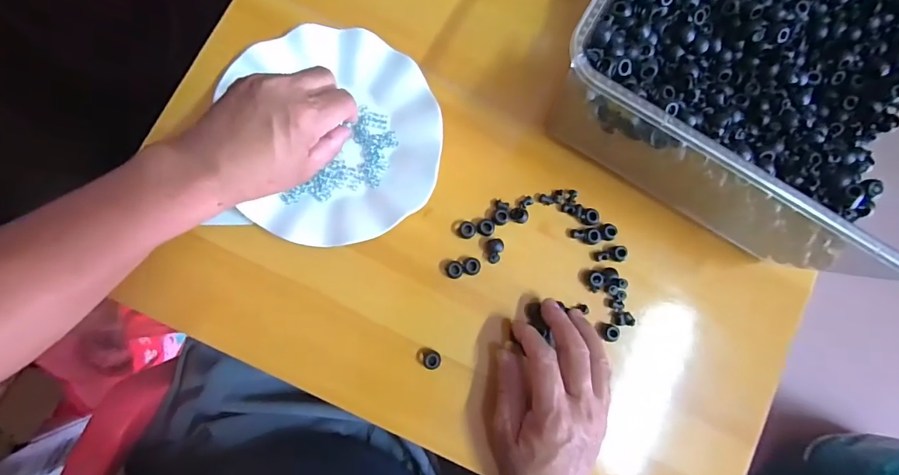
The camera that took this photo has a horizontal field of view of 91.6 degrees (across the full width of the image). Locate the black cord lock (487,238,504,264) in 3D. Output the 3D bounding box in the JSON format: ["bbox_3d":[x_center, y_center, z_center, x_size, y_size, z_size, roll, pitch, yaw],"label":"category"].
[{"bbox_3d":[0.040,0.012,0.385,0.013,0.010,0.022,6,83,-6],"label":"black cord lock"}]

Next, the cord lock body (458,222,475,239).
[{"bbox_3d":[0.016,-0.007,0.387,0.015,0.006,0.015,1,84,-6],"label":"cord lock body"}]

